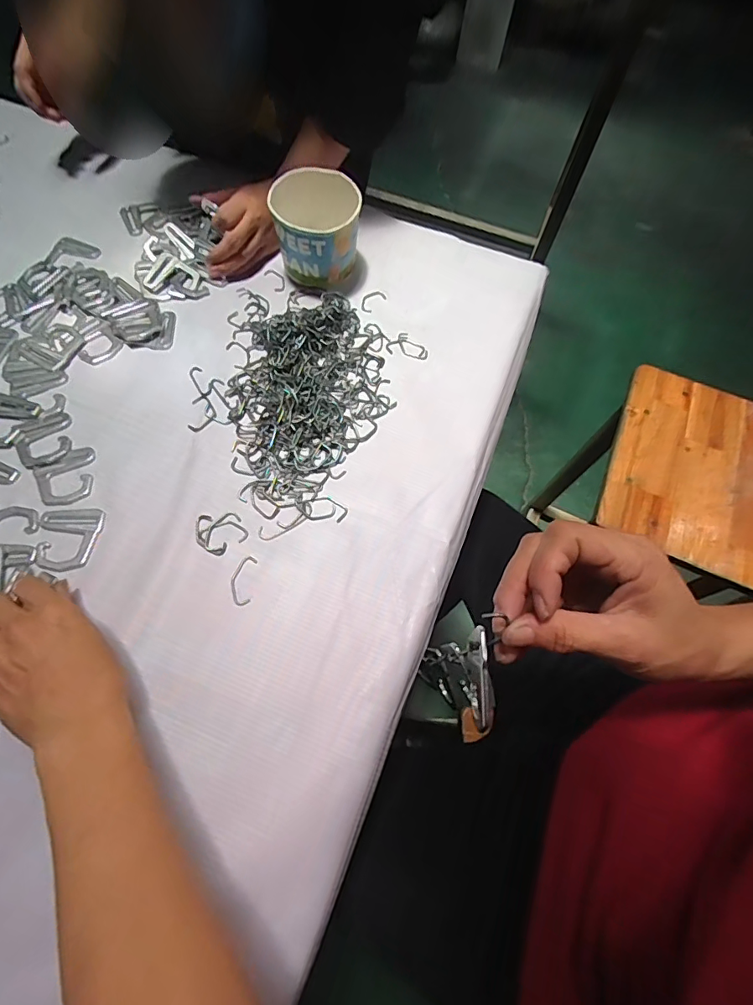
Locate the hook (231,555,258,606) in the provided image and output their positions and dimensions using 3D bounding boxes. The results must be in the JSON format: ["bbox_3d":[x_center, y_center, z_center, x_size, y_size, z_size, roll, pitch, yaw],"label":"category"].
[{"bbox_3d":[-0.105,0.060,0.370,0.017,0.004,0.040,3,64,-1],"label":"hook"}]

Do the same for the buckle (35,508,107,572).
[{"bbox_3d":[-0.243,0.029,0.373,0.048,0.004,0.052,-5,65,-5],"label":"buckle"}]

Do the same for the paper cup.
[{"bbox_3d":[-0.061,-0.282,0.494,0.086,0.073,0.093,1,64,-2],"label":"paper cup"}]

